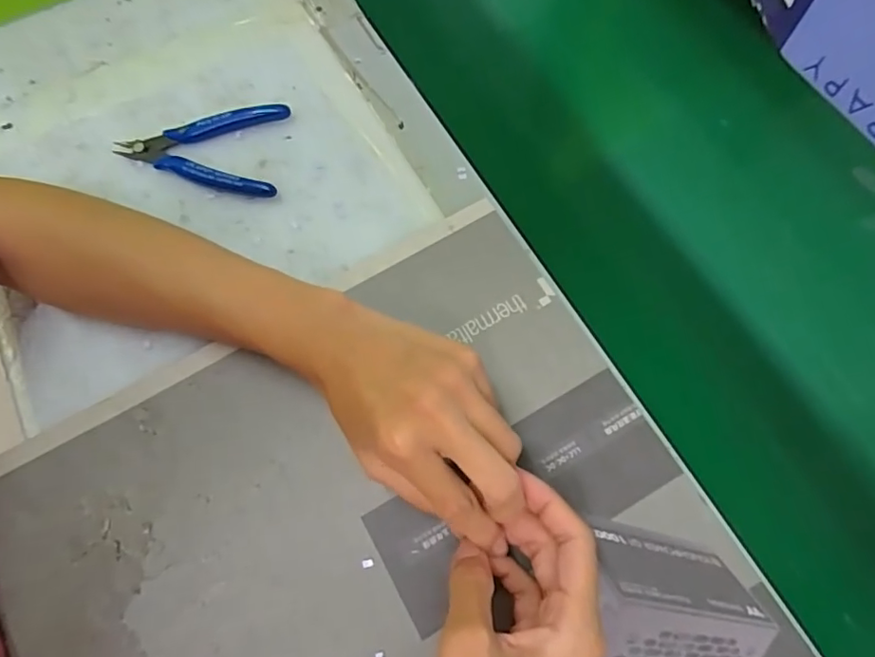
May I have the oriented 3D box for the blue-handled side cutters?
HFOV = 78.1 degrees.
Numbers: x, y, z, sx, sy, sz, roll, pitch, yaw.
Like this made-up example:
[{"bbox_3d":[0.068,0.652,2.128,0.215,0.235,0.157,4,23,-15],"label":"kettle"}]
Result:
[{"bbox_3d":[-0.170,-0.128,0.382,0.118,0.012,0.070,2,71,3],"label":"blue-handled side cutters"}]

